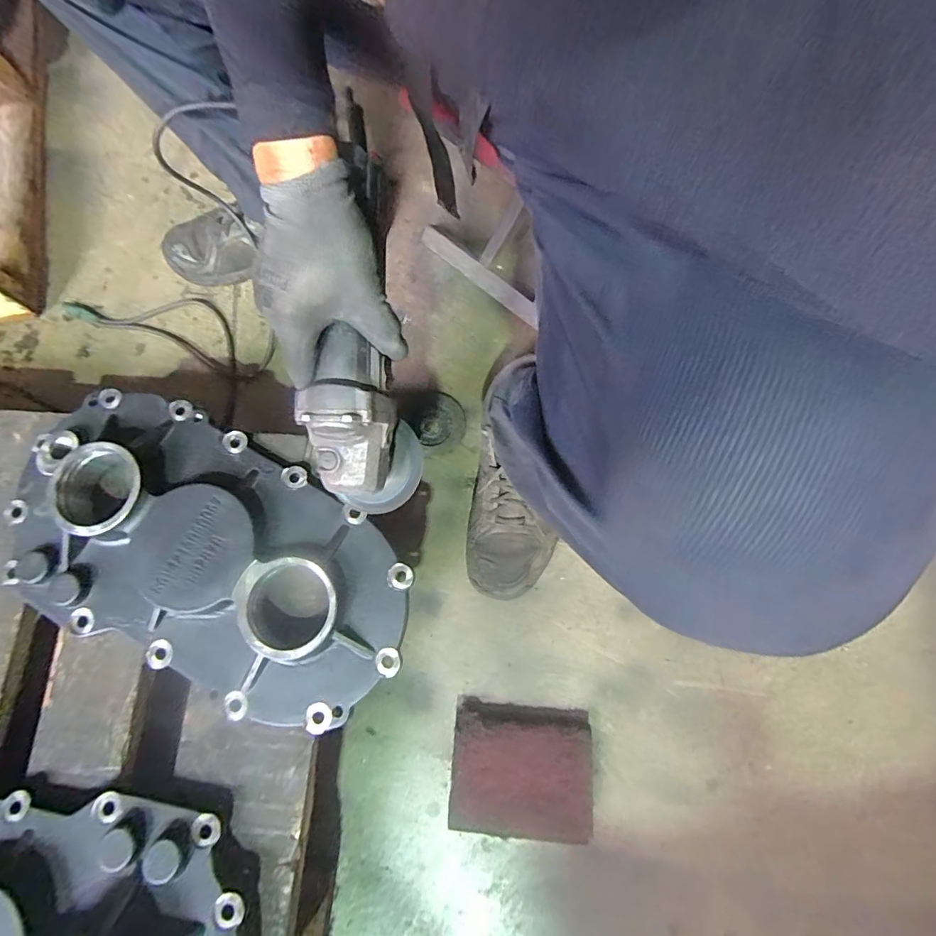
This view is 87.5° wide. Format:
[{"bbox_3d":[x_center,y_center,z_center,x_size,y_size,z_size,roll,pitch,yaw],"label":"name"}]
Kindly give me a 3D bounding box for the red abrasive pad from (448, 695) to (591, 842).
[{"bbox_3d":[0.057,0.325,0.526,0.145,0.026,0.124,4,76,2],"label":"red abrasive pad"}]

